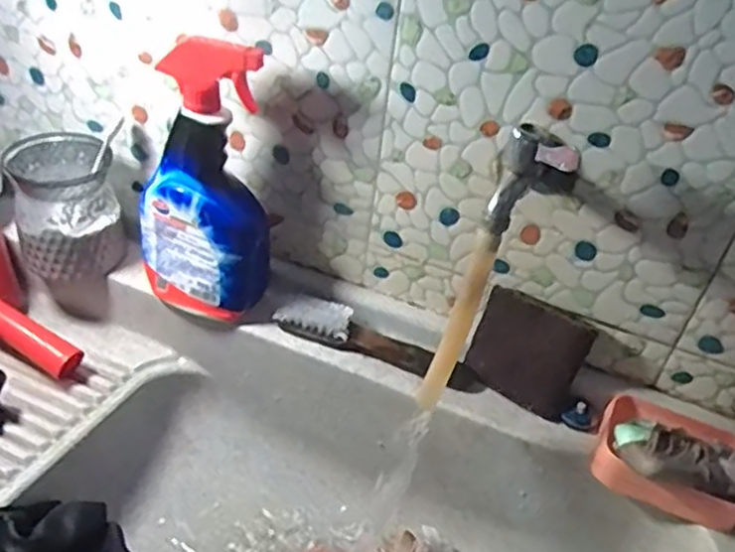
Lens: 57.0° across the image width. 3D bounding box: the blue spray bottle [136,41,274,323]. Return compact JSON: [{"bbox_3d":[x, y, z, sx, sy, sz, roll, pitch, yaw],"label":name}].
[{"bbox_3d":[-0.156,-0.081,0.623,0.124,0.260,0.054,9,37,2],"label":"blue spray bottle"}]

